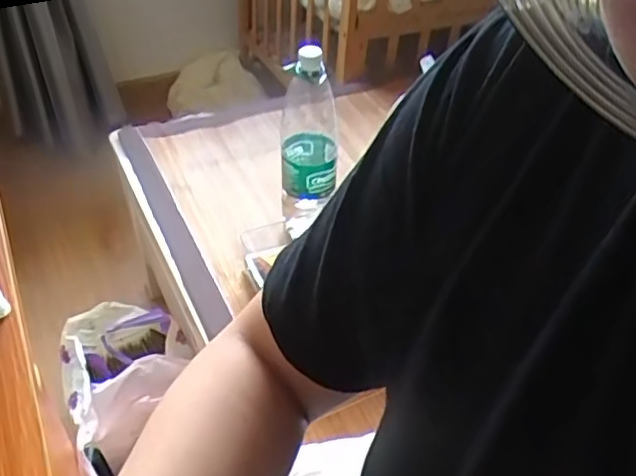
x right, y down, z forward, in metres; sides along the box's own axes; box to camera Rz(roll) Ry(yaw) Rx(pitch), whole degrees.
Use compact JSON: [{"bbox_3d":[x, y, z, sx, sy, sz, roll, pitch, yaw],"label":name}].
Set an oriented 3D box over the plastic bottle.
[{"bbox_3d":[-0.014,-0.152,0.946,0.079,0.303,0.082,-7,43,-10],"label":"plastic bottle"}]

